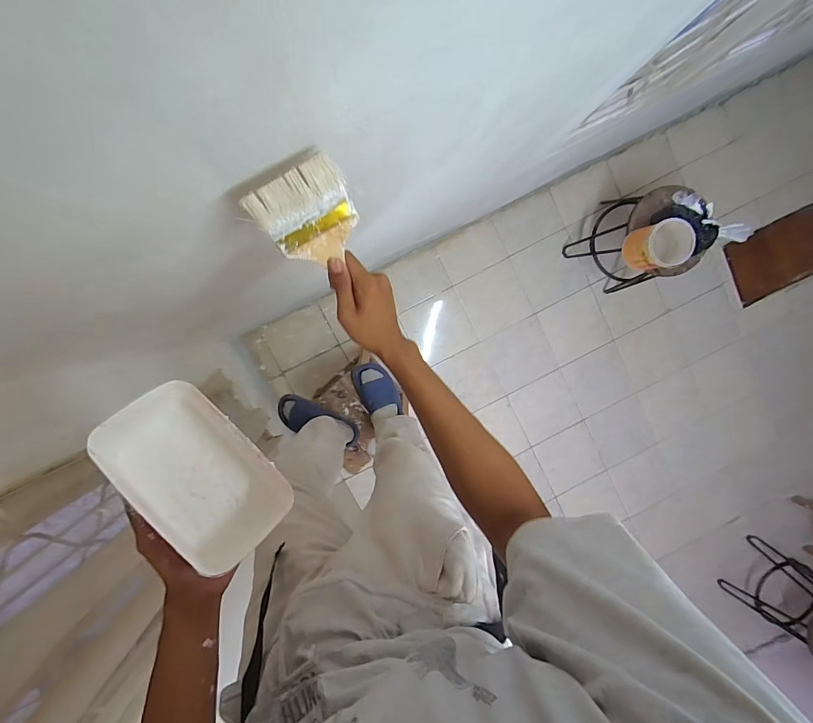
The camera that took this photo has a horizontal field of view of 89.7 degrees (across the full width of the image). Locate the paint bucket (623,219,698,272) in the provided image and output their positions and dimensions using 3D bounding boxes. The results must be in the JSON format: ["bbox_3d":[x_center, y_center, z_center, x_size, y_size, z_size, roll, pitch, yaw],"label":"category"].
[{"bbox_3d":[0.890,-0.407,1.442,0.166,0.168,0.155,0,97,-4],"label":"paint bucket"}]

